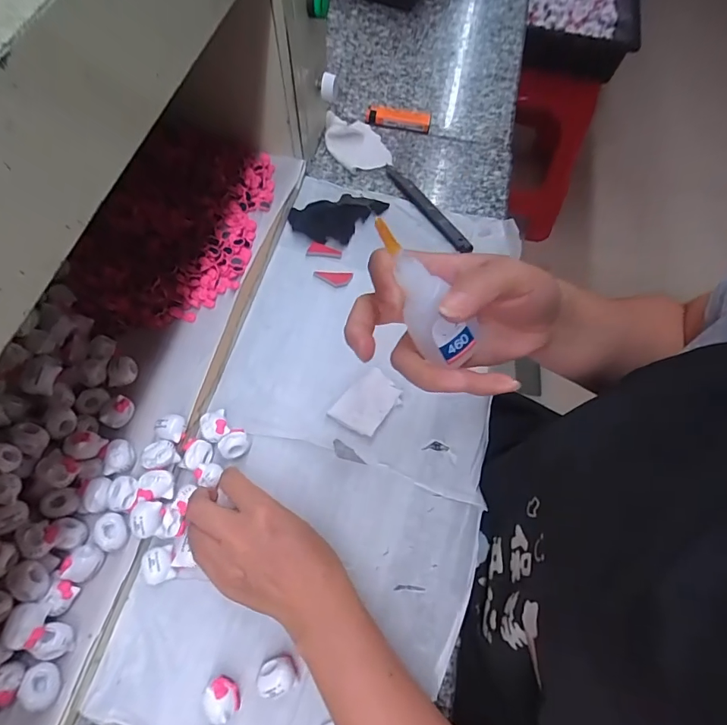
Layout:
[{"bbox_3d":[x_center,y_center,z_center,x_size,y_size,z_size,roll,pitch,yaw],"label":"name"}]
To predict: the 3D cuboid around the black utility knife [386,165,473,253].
[{"bbox_3d":[0.067,-0.169,0.481,0.017,0.007,0.141,-31,70,-15],"label":"black utility knife"}]

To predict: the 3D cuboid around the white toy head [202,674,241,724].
[{"bbox_3d":[-0.093,0.221,0.292,0.020,0.019,0.023,-36,71,-17],"label":"white toy head"}]

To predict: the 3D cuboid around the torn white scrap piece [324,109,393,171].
[{"bbox_3d":[-0.007,-0.260,0.521,0.066,0.021,0.079,-17,67,-10],"label":"torn white scrap piece"}]

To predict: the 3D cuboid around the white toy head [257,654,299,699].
[{"bbox_3d":[-0.057,0.210,0.298,0.024,0.017,0.022,1,65,-1],"label":"white toy head"}]

